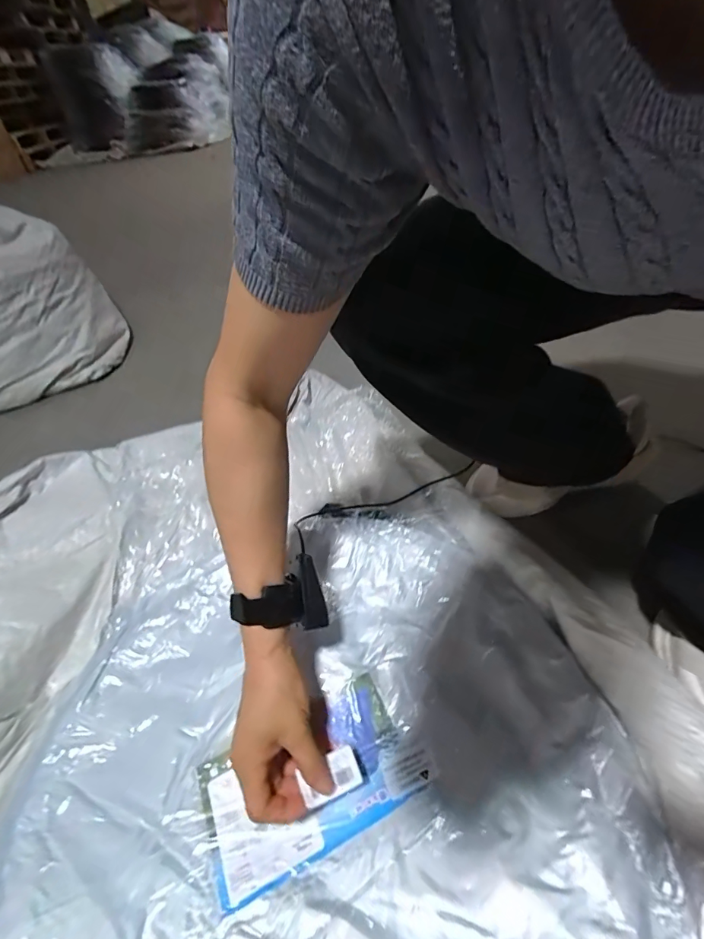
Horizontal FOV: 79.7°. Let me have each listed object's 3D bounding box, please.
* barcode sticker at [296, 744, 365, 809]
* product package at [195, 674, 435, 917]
[{"bbox_3d":[-0.019,0.256,0.354,0.051,0.005,0.031,-13,46,-23],"label":"barcode sticker"},{"bbox_3d":[-0.035,0.275,0.382,0.187,0.010,0.105,-20,47,-17],"label":"product package"}]

